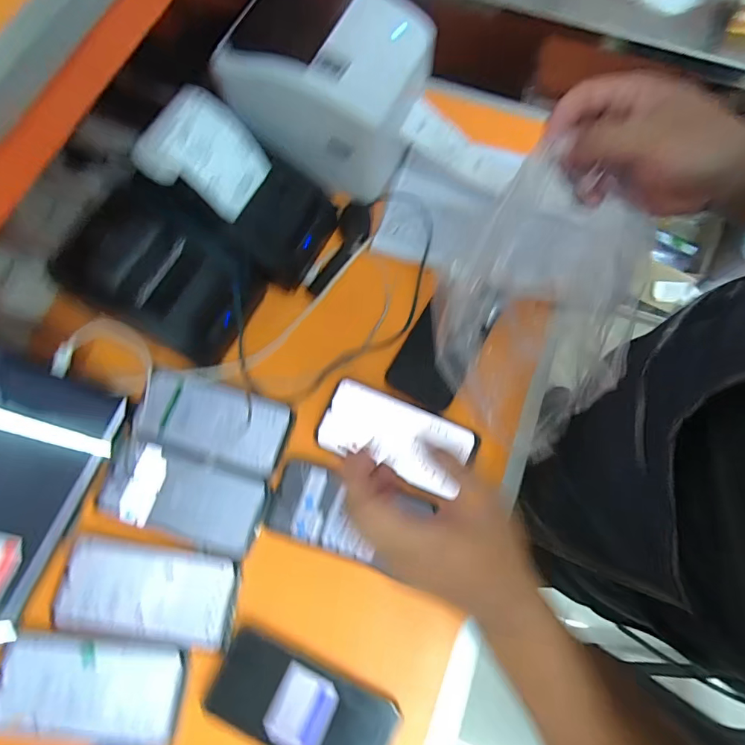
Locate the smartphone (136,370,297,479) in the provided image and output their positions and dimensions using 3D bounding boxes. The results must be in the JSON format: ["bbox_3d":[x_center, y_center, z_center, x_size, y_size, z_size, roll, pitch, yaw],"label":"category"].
[{"bbox_3d":[-0.174,0.052,0.481,0.161,0.007,0.082,15,73,4],"label":"smartphone"}]

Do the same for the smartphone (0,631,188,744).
[{"bbox_3d":[-0.259,0.288,0.398,0.158,0.015,0.082,8,72,2],"label":"smartphone"}]

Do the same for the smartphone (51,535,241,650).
[{"bbox_3d":[-0.218,0.213,0.428,0.169,0.005,0.081,8,72,2],"label":"smartphone"}]

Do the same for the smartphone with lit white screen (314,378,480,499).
[{"bbox_3d":[0.025,0.068,0.478,0.163,0.011,0.082,22,73,6],"label":"smartphone with lit white screen"}]

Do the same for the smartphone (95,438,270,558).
[{"bbox_3d":[-0.197,0.127,0.457,0.165,0.004,0.080,17,73,4],"label":"smartphone"}]

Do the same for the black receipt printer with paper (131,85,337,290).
[{"bbox_3d":[-0.146,-0.208,0.499,0.171,0.143,0.125,28,74,8],"label":"black receipt printer with paper"}]

